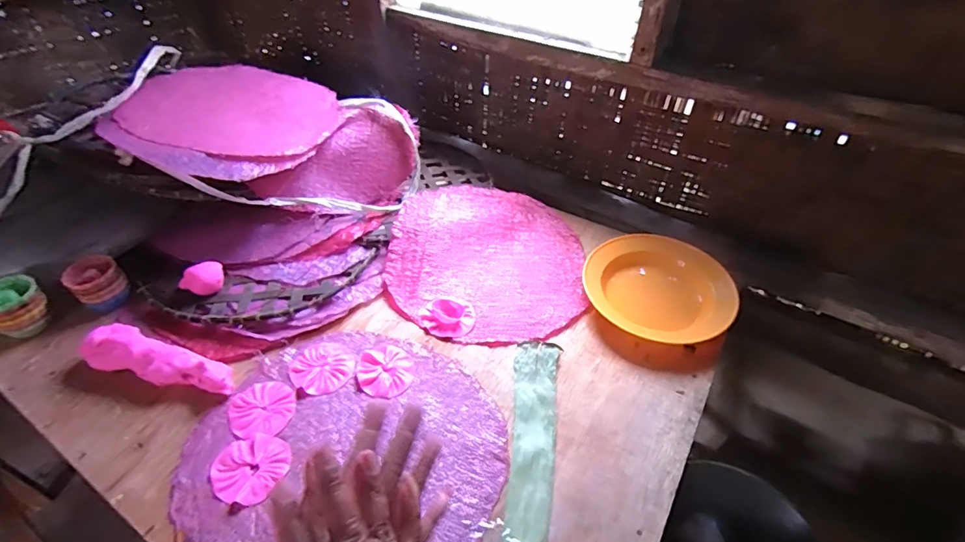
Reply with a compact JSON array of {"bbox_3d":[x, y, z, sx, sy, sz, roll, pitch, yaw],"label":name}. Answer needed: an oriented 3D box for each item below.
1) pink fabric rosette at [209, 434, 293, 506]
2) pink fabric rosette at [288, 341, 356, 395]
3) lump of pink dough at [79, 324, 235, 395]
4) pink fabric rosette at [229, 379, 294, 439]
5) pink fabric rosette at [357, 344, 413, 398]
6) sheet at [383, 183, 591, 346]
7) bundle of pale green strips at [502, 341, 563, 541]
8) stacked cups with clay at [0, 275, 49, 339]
[{"bbox_3d":[-0.261,0.220,0.529,0.080,0.004,0.075,1,44,-1],"label":"pink fabric rosette"},{"bbox_3d":[-0.213,0.128,0.628,0.079,0.004,0.077,1,44,-1],"label":"pink fabric rosette"},{"bbox_3d":[-0.415,0.118,0.601,0.202,0.049,0.062,15,45,14],"label":"lump of pink dough"},{"bbox_3d":[-0.272,0.169,0.579,0.070,0.008,0.079,-17,47,-19],"label":"pink fabric rosette"},{"bbox_3d":[-0.130,0.131,0.629,0.069,0.004,0.079,-1,44,-2],"label":"pink fabric rosette"},{"bbox_3d":[0.010,-0.036,0.774,0.309,0.059,0.332,1,44,-1],"label":"sheet"},{"bbox_3d":[0.051,0.244,0.518,0.056,0.008,0.404,7,44,6],"label":"bundle of pale green strips"},{"bbox_3d":[-0.636,0.049,0.643,0.064,0.080,0.065,31,51,28],"label":"stacked cups with clay"}]

